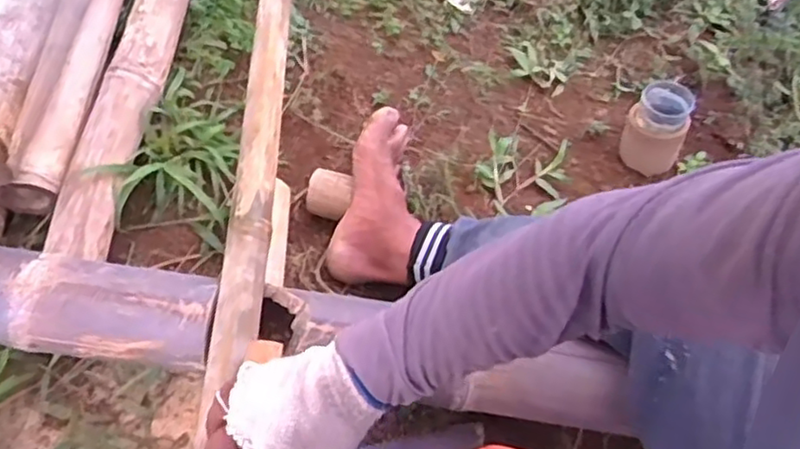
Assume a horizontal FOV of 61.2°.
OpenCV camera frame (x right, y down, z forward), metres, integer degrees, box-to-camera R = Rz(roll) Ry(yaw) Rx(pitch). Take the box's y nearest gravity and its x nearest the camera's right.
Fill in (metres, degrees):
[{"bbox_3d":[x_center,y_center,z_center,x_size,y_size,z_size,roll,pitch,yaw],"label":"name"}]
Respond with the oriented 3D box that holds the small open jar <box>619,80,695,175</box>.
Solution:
[{"bbox_3d":[0.350,-0.136,0.915,0.079,0.082,0.077,26,60,15],"label":"small open jar"}]

